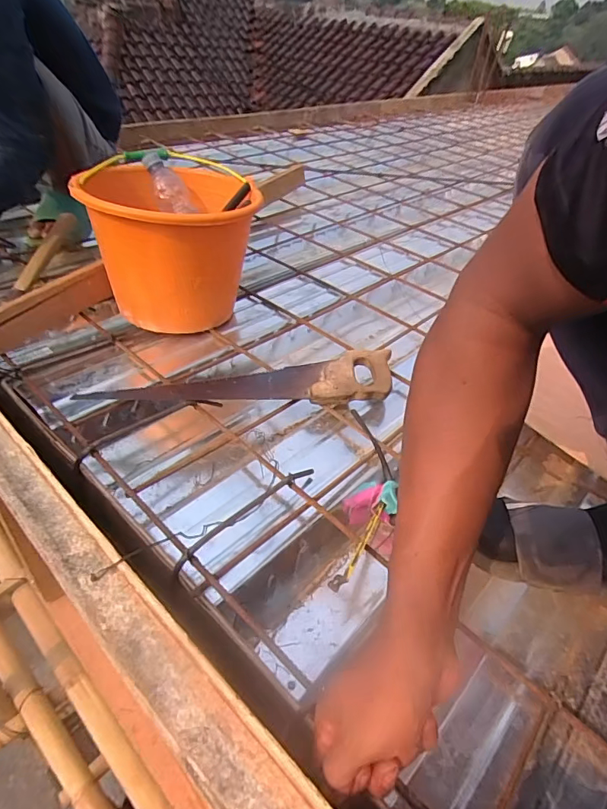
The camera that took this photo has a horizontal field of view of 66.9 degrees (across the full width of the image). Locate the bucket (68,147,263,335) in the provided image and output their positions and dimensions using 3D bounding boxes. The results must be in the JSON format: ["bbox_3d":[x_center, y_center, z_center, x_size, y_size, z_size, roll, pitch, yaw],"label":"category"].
[{"bbox_3d":[-0.223,-0.270,0.805,0.255,0.230,0.293,1,42,-6],"label":"bucket"}]

